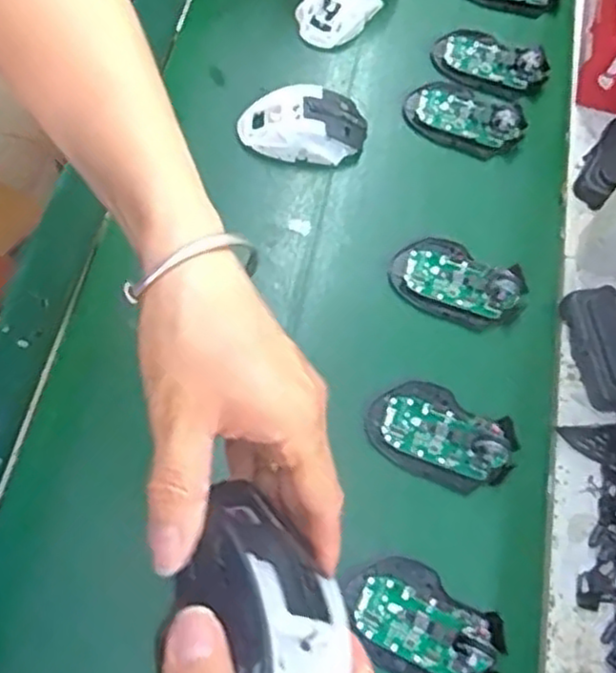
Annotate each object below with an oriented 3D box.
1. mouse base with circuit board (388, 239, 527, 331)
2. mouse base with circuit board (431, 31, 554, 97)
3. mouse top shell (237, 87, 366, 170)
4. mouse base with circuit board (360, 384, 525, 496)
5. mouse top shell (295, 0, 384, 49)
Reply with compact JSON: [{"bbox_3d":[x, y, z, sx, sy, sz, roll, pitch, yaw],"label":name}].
[{"bbox_3d":[0.131,-0.048,0.632,0.114,0.020,0.072,18,64,5],"label":"mouse base with circuit board"},{"bbox_3d":[0.186,-0.282,0.741,0.115,0.019,0.069,23,65,8],"label":"mouse base with circuit board"},{"bbox_3d":[-0.005,-0.197,0.679,0.119,0.043,0.066,2,64,-2],"label":"mouse top shell"},{"bbox_3d":[0.105,0.079,0.572,0.113,0.021,0.071,27,66,10],"label":"mouse base with circuit board"},{"bbox_3d":[0.030,-0.344,0.749,0.062,0.045,0.106,34,67,12],"label":"mouse top shell"}]

